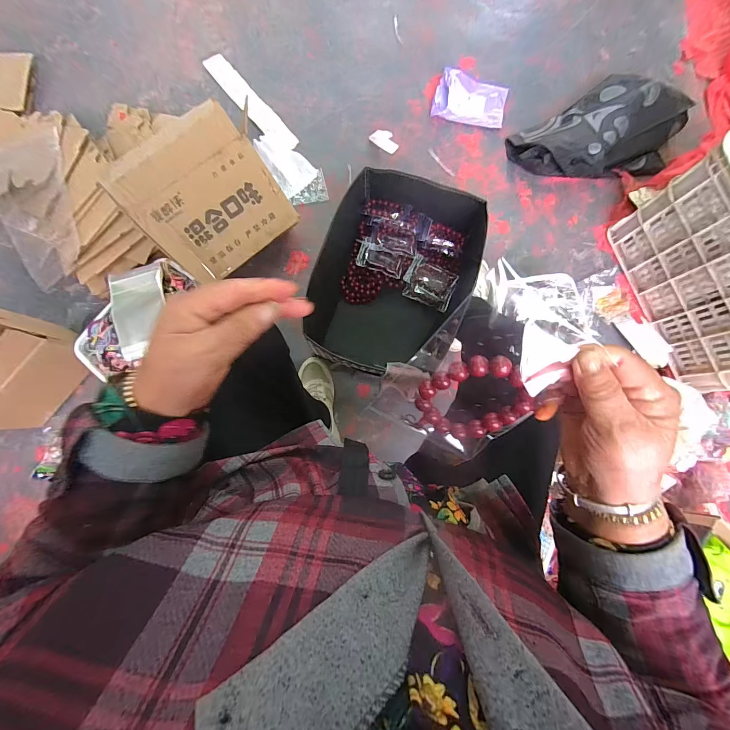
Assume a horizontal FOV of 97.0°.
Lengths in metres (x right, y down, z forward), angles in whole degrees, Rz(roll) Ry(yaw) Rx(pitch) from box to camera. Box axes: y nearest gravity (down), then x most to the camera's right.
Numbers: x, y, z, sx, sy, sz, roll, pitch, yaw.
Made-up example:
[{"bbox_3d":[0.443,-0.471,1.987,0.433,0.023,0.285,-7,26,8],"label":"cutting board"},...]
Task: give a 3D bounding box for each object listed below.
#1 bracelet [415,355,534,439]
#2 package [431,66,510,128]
[{"bbox_3d":[0.083,0.029,0.255,0.084,0.010,0.072,-20,119,29],"label":"bracelet"},{"bbox_3d":[0.306,-0.769,0.931,0.207,0.038,0.144,14,80,1],"label":"package"}]

